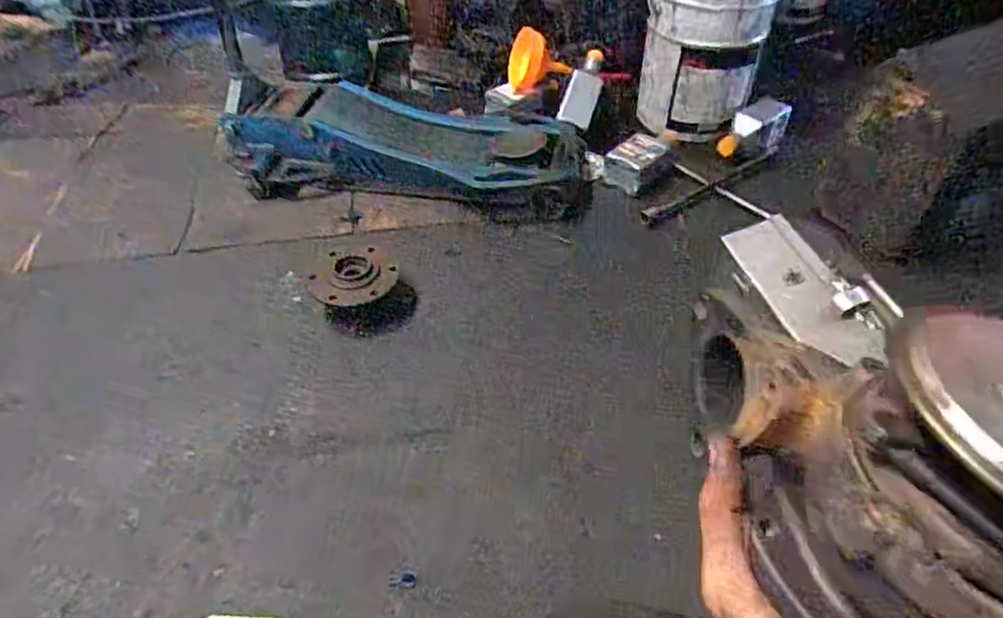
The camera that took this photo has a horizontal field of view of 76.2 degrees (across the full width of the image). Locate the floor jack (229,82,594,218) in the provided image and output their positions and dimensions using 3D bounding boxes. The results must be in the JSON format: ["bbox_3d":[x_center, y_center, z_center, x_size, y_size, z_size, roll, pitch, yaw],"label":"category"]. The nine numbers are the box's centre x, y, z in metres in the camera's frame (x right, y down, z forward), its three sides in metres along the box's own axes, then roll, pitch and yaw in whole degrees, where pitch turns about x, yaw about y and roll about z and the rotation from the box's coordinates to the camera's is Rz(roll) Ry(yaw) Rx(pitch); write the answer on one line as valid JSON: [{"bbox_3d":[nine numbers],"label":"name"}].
[{"bbox_3d":[-0.230,-0.360,1.492,0.853,0.150,0.298,10,45,12],"label":"floor jack"}]

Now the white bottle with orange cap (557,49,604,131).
[{"bbox_3d":[0.200,-0.543,1.582,0.088,0.054,0.202,15,85,17],"label":"white bottle with orange cap"}]

